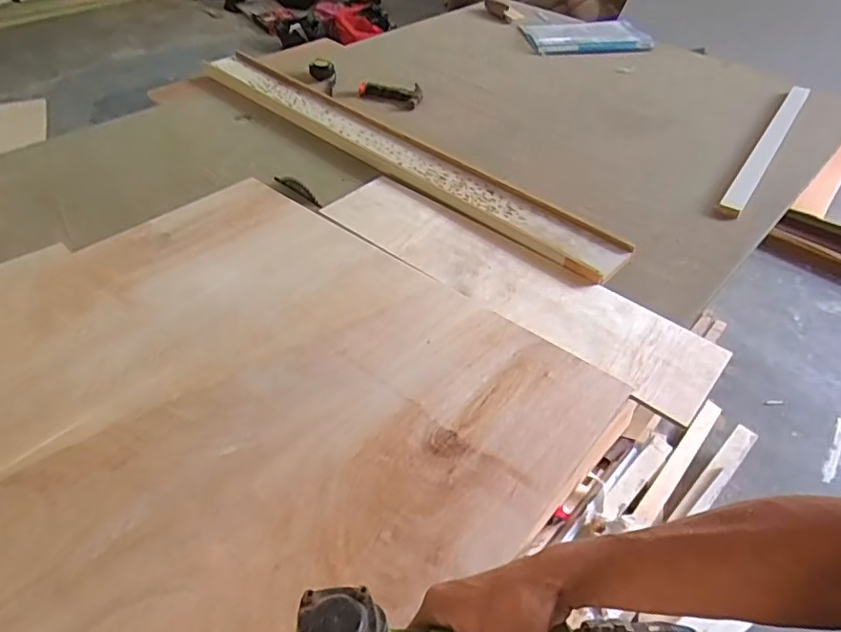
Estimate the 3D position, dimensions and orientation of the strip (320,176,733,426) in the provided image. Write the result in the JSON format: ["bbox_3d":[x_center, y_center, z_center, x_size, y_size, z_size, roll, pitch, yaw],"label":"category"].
[{"bbox_3d":[0.139,-0.067,0.916,0.680,0.017,0.166,32,51,26],"label":"strip"}]

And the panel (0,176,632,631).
[{"bbox_3d":[-0.241,0.090,0.705,0.765,0.024,0.677,33,51,26],"label":"panel"}]

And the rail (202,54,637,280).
[{"bbox_3d":[-0.097,-0.366,1.196,1.155,0.023,0.127,35,52,28],"label":"rail"}]

